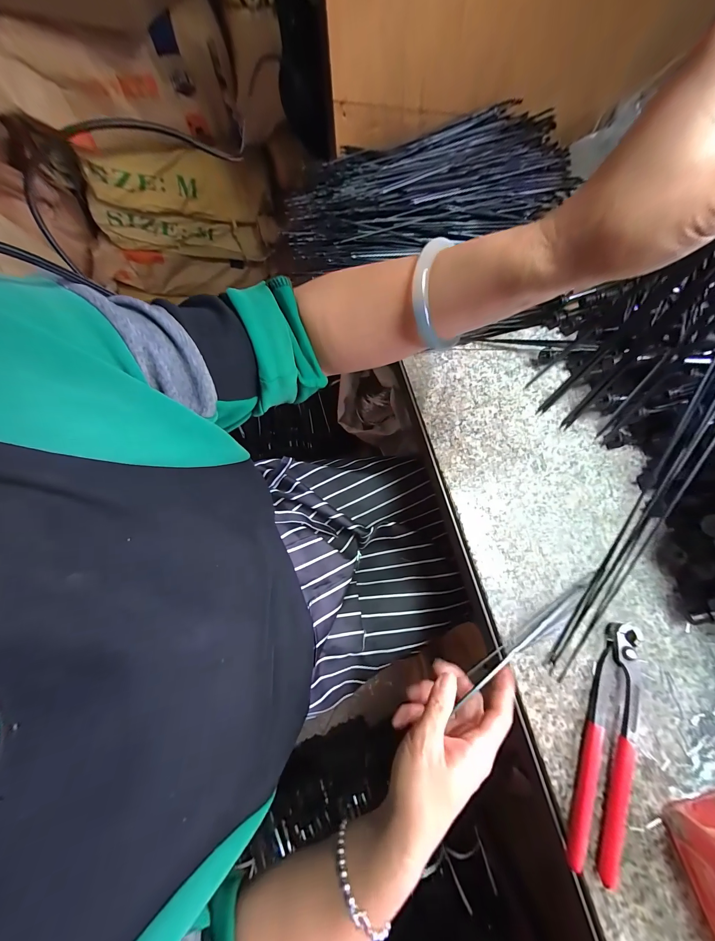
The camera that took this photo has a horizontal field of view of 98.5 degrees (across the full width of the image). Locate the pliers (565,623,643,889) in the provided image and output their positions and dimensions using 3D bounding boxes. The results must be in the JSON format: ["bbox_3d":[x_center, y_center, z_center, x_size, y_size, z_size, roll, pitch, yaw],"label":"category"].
[{"bbox_3d":[0.229,0.240,0.275,0.042,0.015,0.195,21,75,7],"label":"pliers"}]

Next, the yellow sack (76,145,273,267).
[{"bbox_3d":[-0.508,-0.748,0.910,0.527,0.291,0.063,4,74,3],"label":"yellow sack"}]

